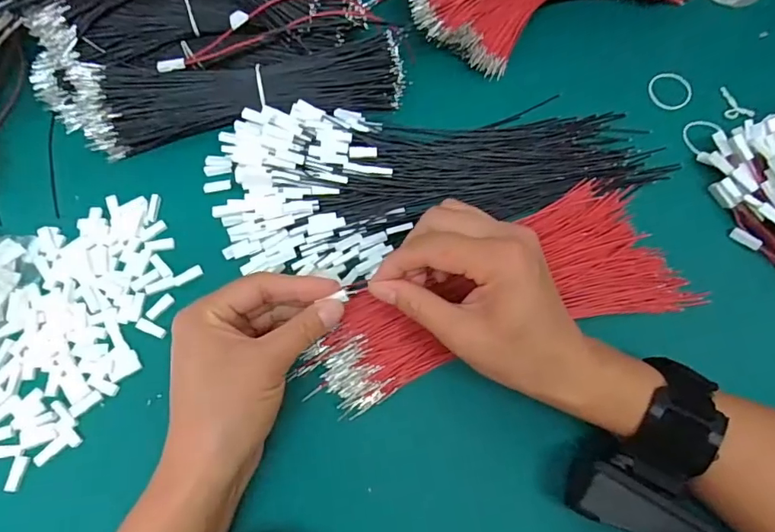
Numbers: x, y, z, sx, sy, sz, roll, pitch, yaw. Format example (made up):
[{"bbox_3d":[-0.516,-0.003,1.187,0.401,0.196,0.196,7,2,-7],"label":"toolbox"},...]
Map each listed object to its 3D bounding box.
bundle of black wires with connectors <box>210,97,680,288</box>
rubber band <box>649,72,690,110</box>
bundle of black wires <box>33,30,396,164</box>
[{"bbox_3d":[0.032,-0.079,0.366,0.312,0.033,0.120,-16,69,-8],"label":"bundle of black wires with connectors"},{"bbox_3d":[0.227,-0.142,0.408,0.032,0.004,0.038,9,68,2],"label":"rubber band"},{"bbox_3d":[-0.123,-0.130,0.379,0.267,0.041,0.066,-6,68,-4],"label":"bundle of black wires"}]

